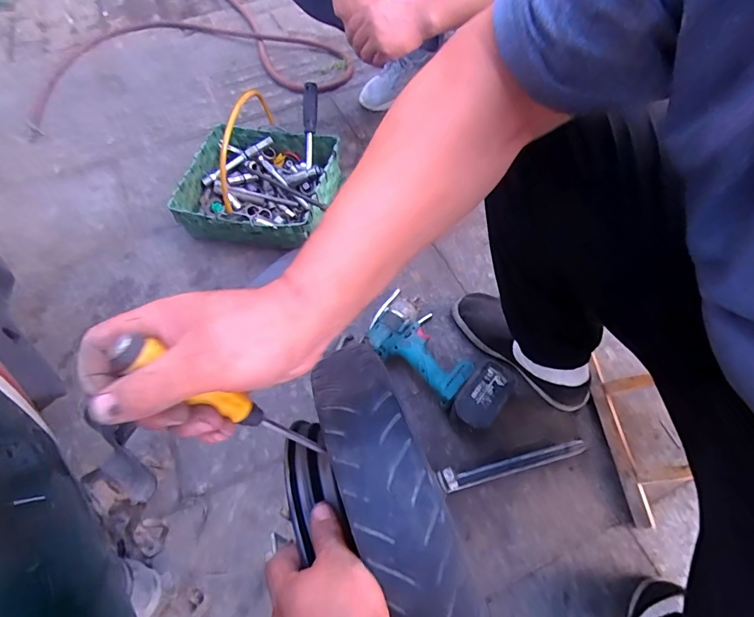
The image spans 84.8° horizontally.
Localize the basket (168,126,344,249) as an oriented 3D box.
[{"bbox_3d":[-0.251,-0.266,0.930,0.320,0.135,0.283,7,61,7],"label":"basket"}]

